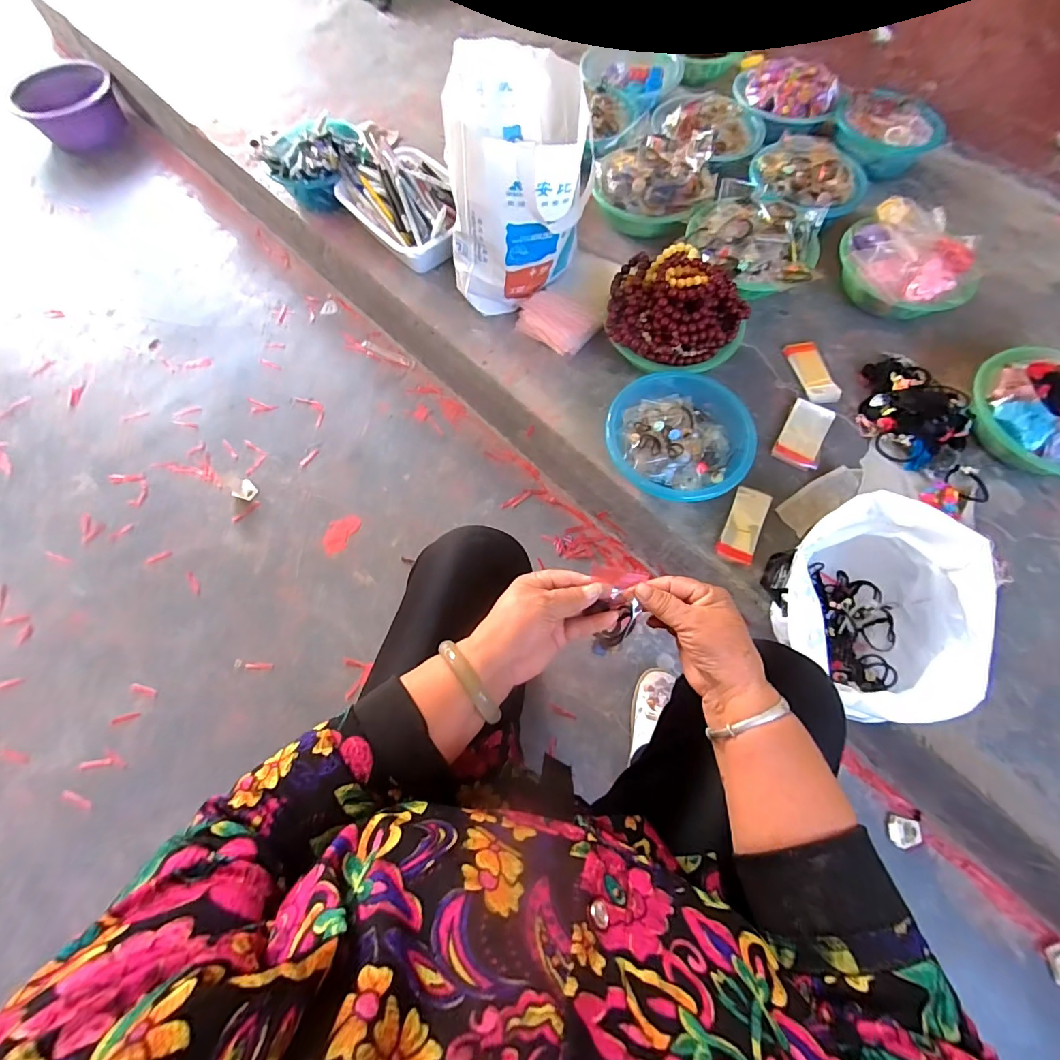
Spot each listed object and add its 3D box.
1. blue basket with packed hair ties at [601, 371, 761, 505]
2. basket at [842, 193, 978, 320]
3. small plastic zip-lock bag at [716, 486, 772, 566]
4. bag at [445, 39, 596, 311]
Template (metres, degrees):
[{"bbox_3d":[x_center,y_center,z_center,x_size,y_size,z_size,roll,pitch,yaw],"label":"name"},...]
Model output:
[{"bbox_3d":[0.246,-0.154,0.754,0.219,0.082,0.222,0,68,0],"label":"blue basket with packed hair ties"},{"bbox_3d":[0.702,-0.494,0.858,0.229,0.100,0.234,-34,72,-13],"label":"basket"},{"bbox_3d":[0.341,-0.010,0.732,0.055,0.010,0.136,24,70,9],"label":"small plastic zip-lock bag"},{"bbox_3d":[-0.020,-0.555,0.786,0.219,0.310,0.224,9,68,3],"label":"bag"}]

